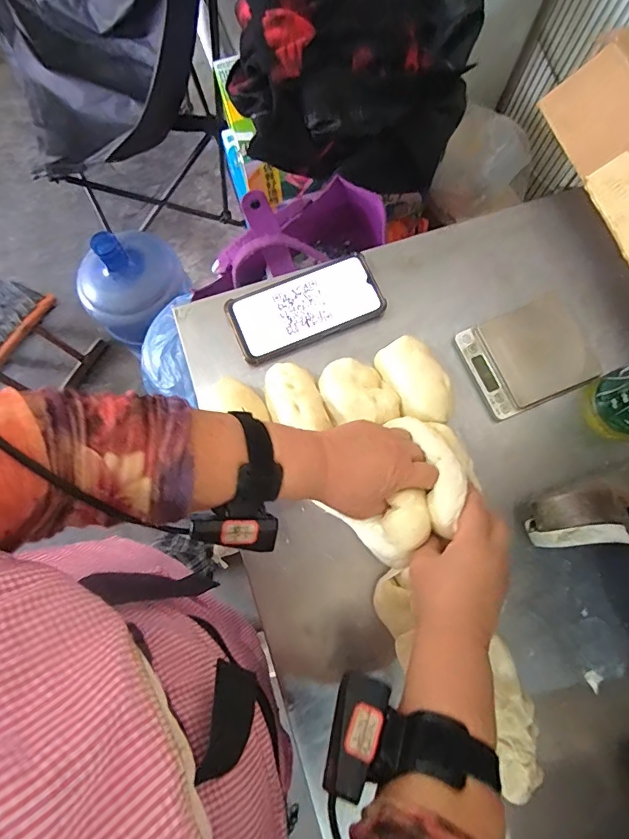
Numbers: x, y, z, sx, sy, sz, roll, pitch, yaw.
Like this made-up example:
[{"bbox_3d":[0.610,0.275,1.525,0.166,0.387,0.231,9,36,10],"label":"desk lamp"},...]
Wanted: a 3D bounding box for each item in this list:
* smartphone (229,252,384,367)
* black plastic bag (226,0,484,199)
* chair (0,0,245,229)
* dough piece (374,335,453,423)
[{"bbox_3d":[-0.011,-0.124,0.506,0.162,0.017,0.079,-22,78,-5],"label":"smartphone"},{"bbox_3d":[0.057,-0.543,0.682,0.352,0.195,0.321,11,77,2],"label":"black plastic bag"},{"bbox_3d":[-0.447,-0.902,1.021,0.558,0.855,0.603,-23,78,-5],"label":"chair"},{"bbox_3d":[0.104,-0.037,0.475,0.056,0.036,0.094,-25,79,-6],"label":"dough piece"}]

